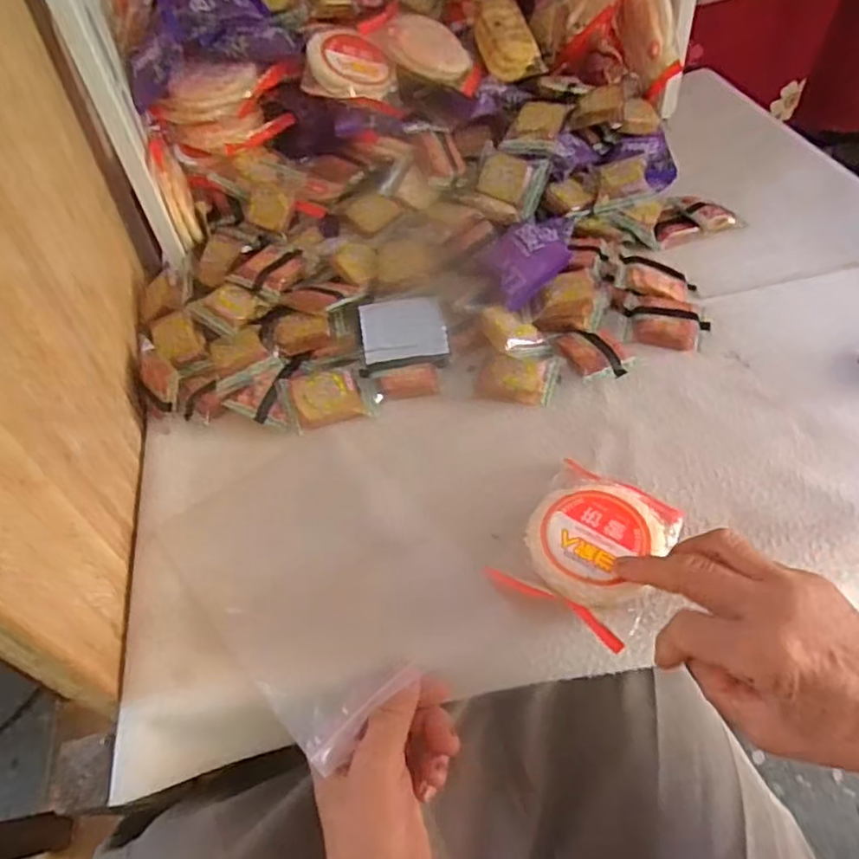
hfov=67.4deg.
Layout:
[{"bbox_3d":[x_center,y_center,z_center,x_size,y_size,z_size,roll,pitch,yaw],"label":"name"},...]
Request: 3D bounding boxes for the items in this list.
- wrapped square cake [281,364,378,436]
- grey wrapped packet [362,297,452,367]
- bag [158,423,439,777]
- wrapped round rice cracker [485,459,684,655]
[{"bbox_3d":[-0.076,-0.028,0.495,0.067,0.016,0.045,-15,53,-11],"label":"wrapped square cake"},{"bbox_3d":[-0.020,-0.080,0.516,0.066,0.013,0.051,-7,84,-9],"label":"grey wrapped packet"},{"bbox_3d":[-0.064,0.085,0.407,0.140,0.013,0.185,-34,58,-23],"label":"bag"},{"bbox_3d":[0.099,0.071,0.394,0.083,0.021,0.097,27,57,21],"label":"wrapped round rice cracker"}]

